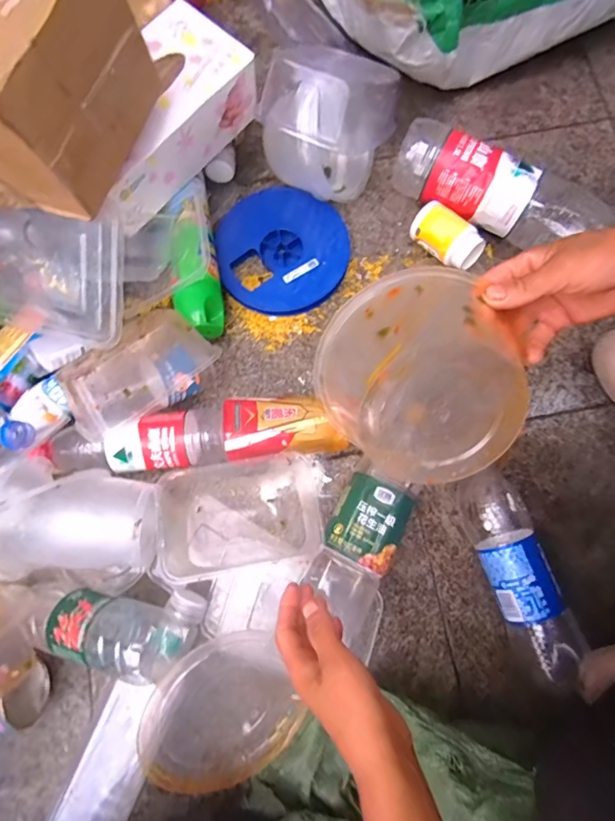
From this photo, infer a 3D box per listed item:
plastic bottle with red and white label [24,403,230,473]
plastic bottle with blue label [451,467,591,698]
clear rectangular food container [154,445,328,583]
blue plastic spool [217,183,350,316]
[{"bbox_3d":[-0.195,0.037,0.496,0.206,0.049,0.061,-6,77,-1],"label":"plastic bottle with red and white label"},{"bbox_3d":[0.227,0.182,0.472,0.065,0.070,0.228,-21,78,-4],"label":"plastic bottle with blue label"},{"bbox_3d":[-0.068,0.113,0.486,0.172,0.076,0.118,-10,77,-2],"label":"clear rectangular food container"},{"bbox_3d":[-0.033,-0.212,0.580,0.169,0.022,0.173,0,80,-1],"label":"blue plastic spool"}]

